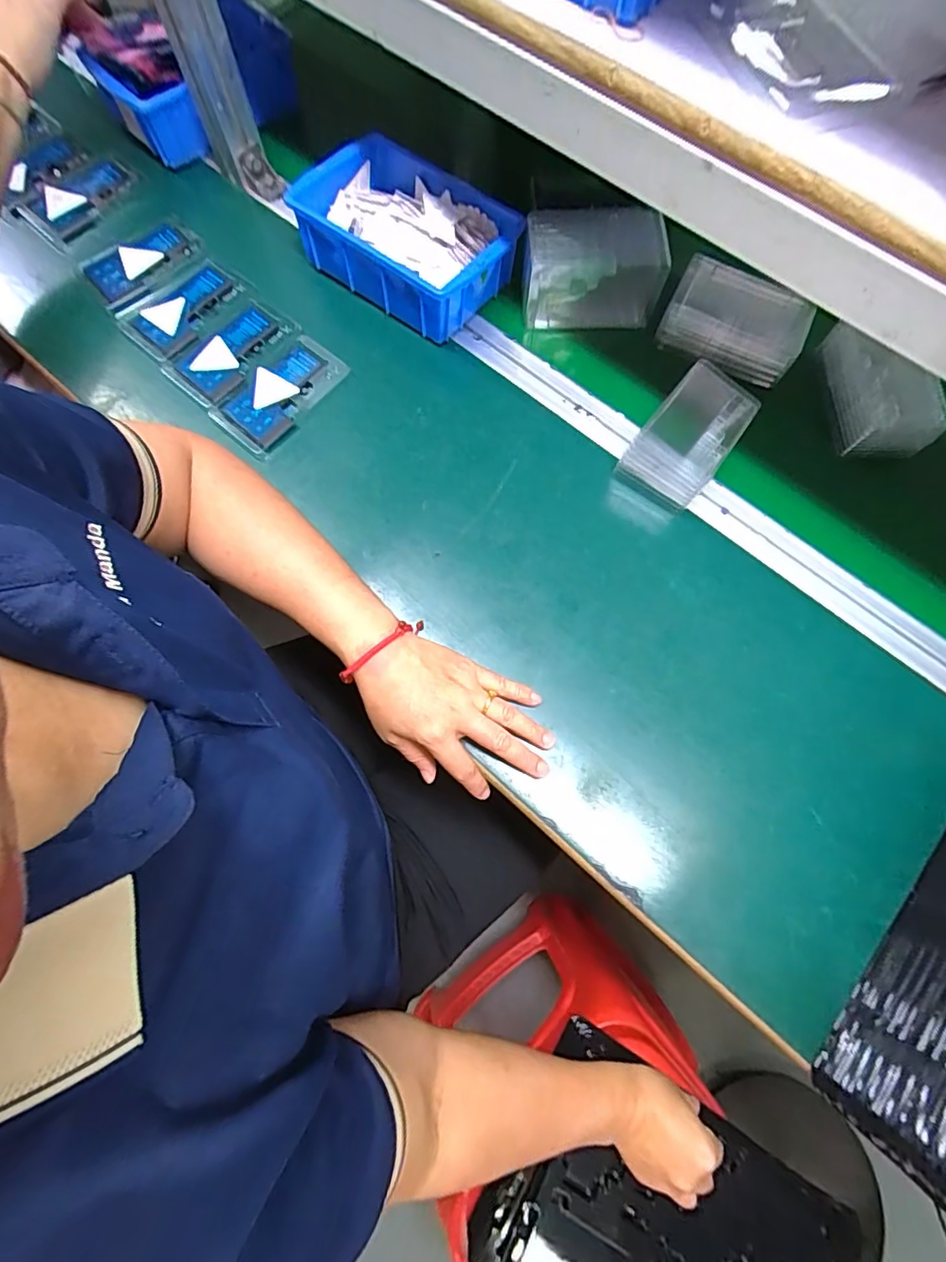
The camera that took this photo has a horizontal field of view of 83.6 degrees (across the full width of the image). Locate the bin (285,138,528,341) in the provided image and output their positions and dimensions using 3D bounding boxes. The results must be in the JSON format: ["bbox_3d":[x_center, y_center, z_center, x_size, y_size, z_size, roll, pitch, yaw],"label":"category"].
[{"bbox_3d":[-0.062,-0.392,0.528,0.201,0.061,0.138,36,76,9],"label":"bin"}]

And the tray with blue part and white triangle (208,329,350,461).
[{"bbox_3d":[-0.187,-0.231,0.507,0.077,0.010,0.123,35,76,9],"label":"tray with blue part and white triangle"}]

